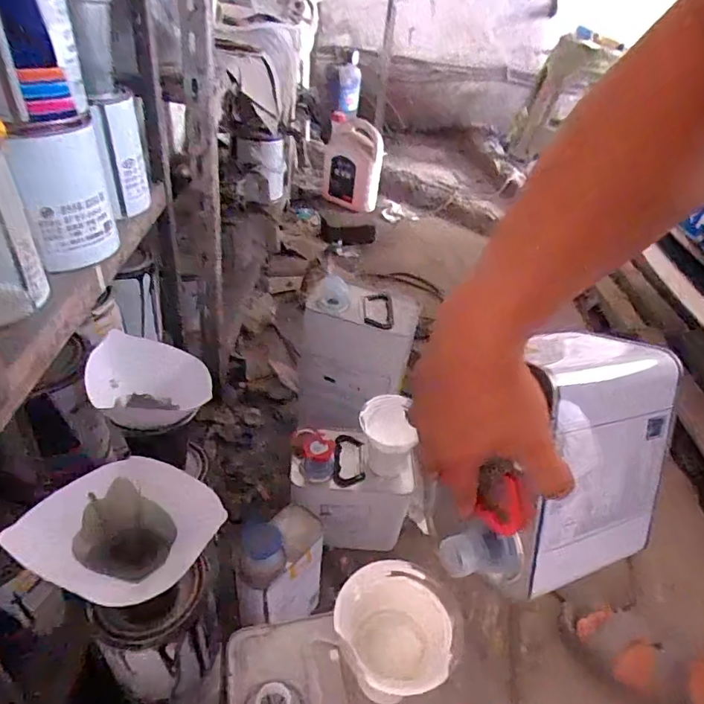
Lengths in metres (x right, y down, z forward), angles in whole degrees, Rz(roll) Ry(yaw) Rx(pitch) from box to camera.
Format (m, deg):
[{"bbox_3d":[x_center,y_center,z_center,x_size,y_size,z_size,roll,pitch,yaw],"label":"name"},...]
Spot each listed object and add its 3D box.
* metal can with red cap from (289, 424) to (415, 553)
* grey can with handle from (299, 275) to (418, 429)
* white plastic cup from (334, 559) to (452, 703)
[{"bbox_3d":[-0.003,0.205,0.768,0.179,0.197,0.125,-1,38,-10],"label":"metal can with red cap"},{"bbox_3d":[0.003,0.058,0.865,0.149,0.318,0.110,11,37,5],"label":"grey can with handle"},{"bbox_3d":[0.028,0.212,0.380,0.081,0.061,0.092,-4,38,-14],"label":"white plastic cup"}]

